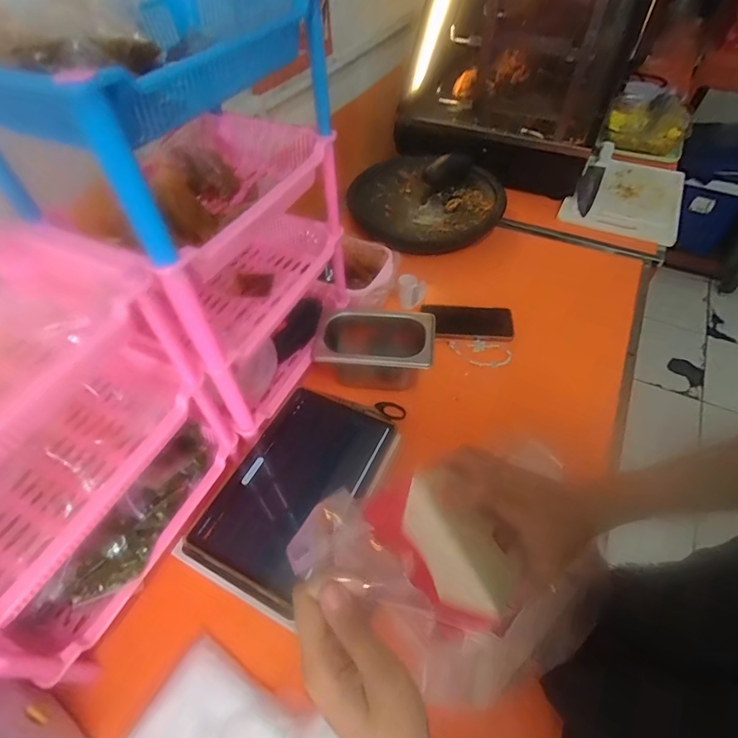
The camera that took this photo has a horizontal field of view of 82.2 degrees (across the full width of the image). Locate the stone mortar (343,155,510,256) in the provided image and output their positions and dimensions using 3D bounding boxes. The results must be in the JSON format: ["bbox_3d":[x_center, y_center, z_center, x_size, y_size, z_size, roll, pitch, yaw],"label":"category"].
[{"bbox_3d":[0.134,-0.381,0.964,0.323,0.068,0.292,10,52,10],"label":"stone mortar"}]

